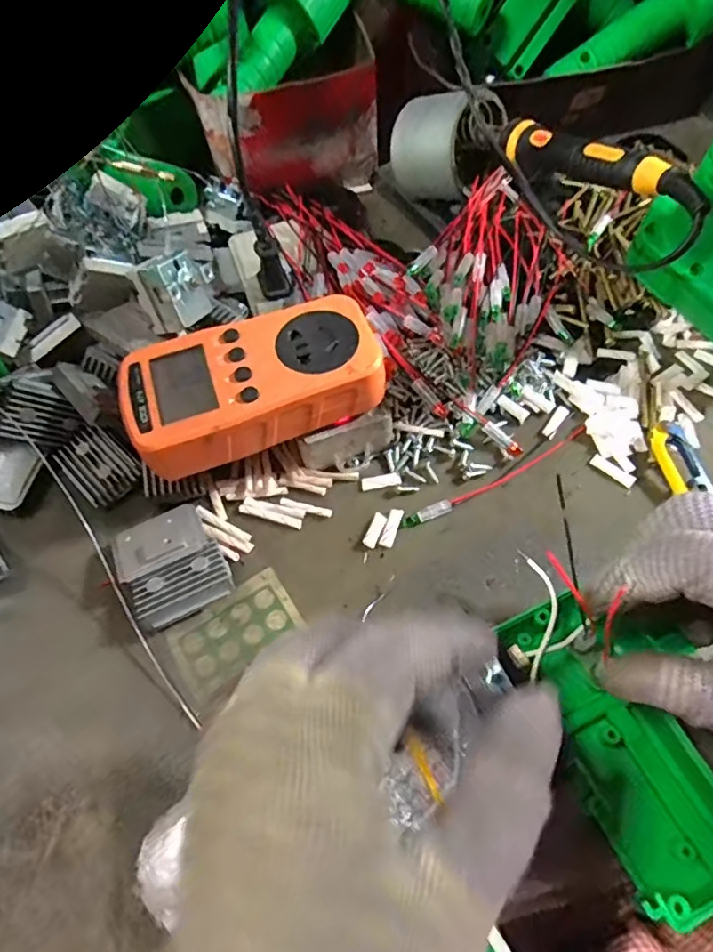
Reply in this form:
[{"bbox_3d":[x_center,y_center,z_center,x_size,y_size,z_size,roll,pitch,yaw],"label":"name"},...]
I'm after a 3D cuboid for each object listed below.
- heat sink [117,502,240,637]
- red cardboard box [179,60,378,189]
[{"bbox_3d":[-0.093,0.045,0.285,0.046,0.019,0.057,-28,63,-14],"label":"heat sink"},{"bbox_3d":[-0.045,-0.252,0.415,0.128,0.076,0.012,-15,56,-13],"label":"red cardboard box"}]

